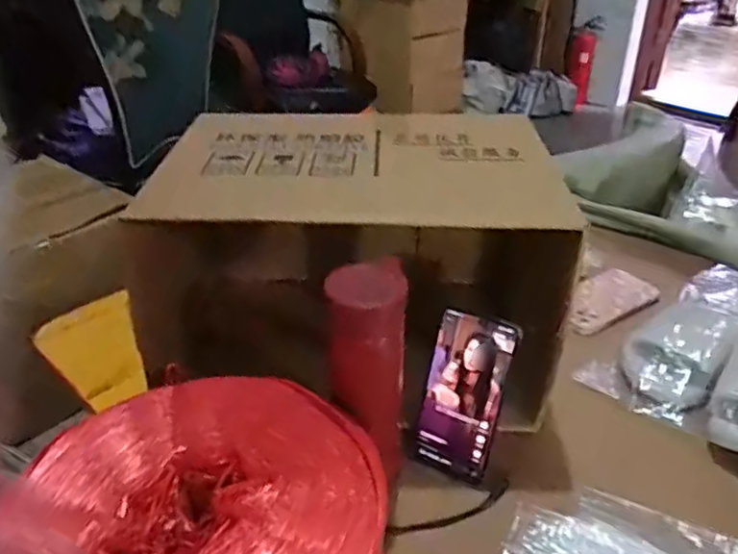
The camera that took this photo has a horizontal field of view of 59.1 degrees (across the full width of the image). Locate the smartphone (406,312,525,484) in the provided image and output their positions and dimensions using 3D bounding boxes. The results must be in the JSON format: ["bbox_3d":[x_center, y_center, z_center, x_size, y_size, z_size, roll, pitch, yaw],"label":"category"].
[{"bbox_3d":[0.088,0.113,0.614,0.072,0.159,0.007,19,16,24],"label":"smartphone"}]

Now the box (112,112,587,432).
[{"bbox_3d":[-0.011,-0.012,0.747,0.398,0.273,0.303,0,32,0],"label":"box"}]

